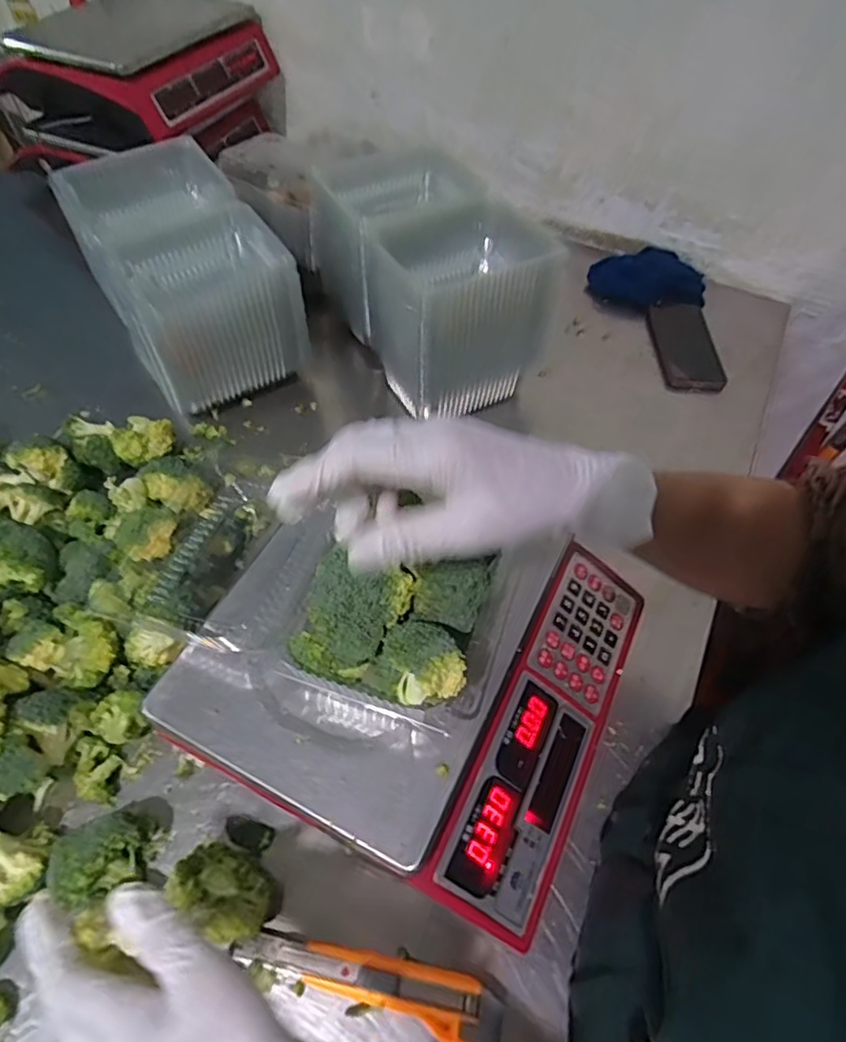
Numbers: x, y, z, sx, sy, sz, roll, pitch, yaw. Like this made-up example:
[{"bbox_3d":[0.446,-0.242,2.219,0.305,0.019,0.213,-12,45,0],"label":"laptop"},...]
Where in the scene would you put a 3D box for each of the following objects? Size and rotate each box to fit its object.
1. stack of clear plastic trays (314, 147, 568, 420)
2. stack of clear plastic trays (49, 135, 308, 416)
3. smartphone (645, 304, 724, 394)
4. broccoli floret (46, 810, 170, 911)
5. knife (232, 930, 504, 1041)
[{"bbox_3d":[0.006,-0.311,0.739,0.226,0.170,0.329,-23,59,-18],"label":"stack of clear plastic trays"},{"bbox_3d":[-0.281,-0.287,0.729,0.170,0.189,0.267,-27,60,-20],"label":"stack of clear plastic trays"},{"bbox_3d":[0.352,-0.234,0.810,0.079,0.008,0.161,-1,60,1],"label":"smartphone"},{"bbox_3d":[-0.231,0.245,0.442,0.072,0.051,0.050,-33,63,-24],"label":"broccoli floret"},{"bbox_3d":[-0.037,0.316,0.416,0.181,0.017,0.037,13,55,6],"label":"knife"}]

